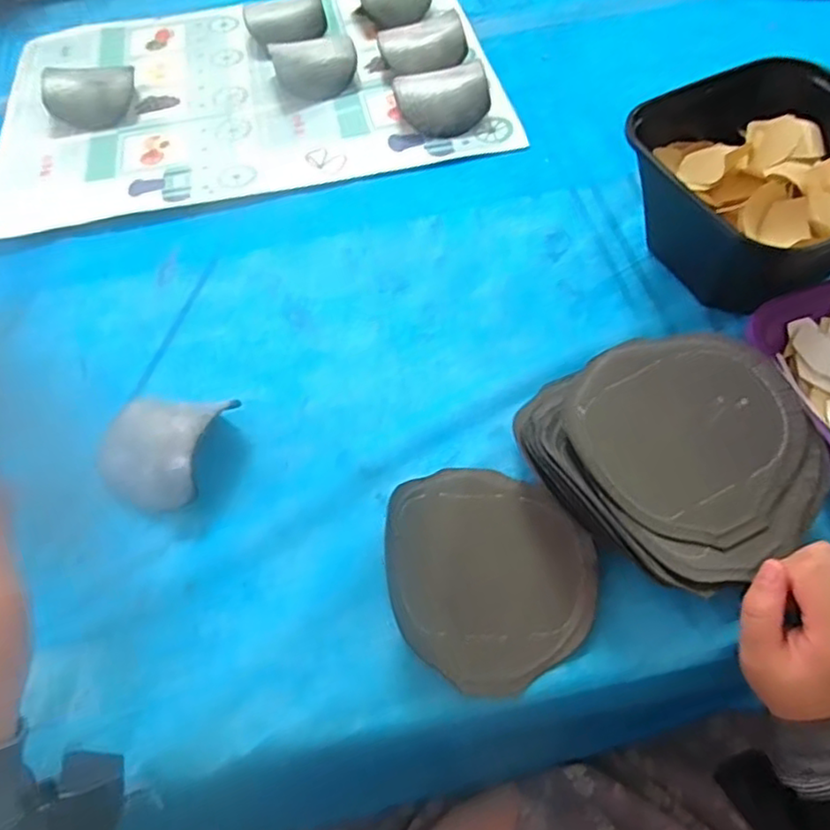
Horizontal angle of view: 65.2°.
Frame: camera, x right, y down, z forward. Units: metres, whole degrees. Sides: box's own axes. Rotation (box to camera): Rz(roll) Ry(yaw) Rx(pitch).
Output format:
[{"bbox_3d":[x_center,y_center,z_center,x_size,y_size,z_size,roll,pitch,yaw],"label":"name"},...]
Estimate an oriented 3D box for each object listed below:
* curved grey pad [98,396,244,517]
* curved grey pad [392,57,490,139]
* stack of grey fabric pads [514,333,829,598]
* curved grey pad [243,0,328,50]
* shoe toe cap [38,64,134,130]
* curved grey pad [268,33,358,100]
[{"bbox_3d":[-0.180,0.024,0.456,0.091,0.048,0.073,9,58,11],"label":"curved grey pad"},{"bbox_3d":[0.027,-0.310,0.646,0.094,0.046,0.049,0,57,5],"label":"curved grey pad"},{"bbox_3d":[0.157,0.023,0.417,0.157,0.060,0.168,-32,60,-15],"label":"stack of grey fabric pads"},{"bbox_3d":[-0.150,-0.452,0.760,0.094,0.038,0.053,-11,57,-2],"label":"curved grey pad"},{"bbox_3d":[-0.348,-0.345,0.699,0.084,0.046,0.057,-1,57,4],"label":"shoe toe cap"},{"bbox_3d":[-0.105,-0.369,0.696,0.088,0.043,0.049,-12,57,-3],"label":"curved grey pad"}]

